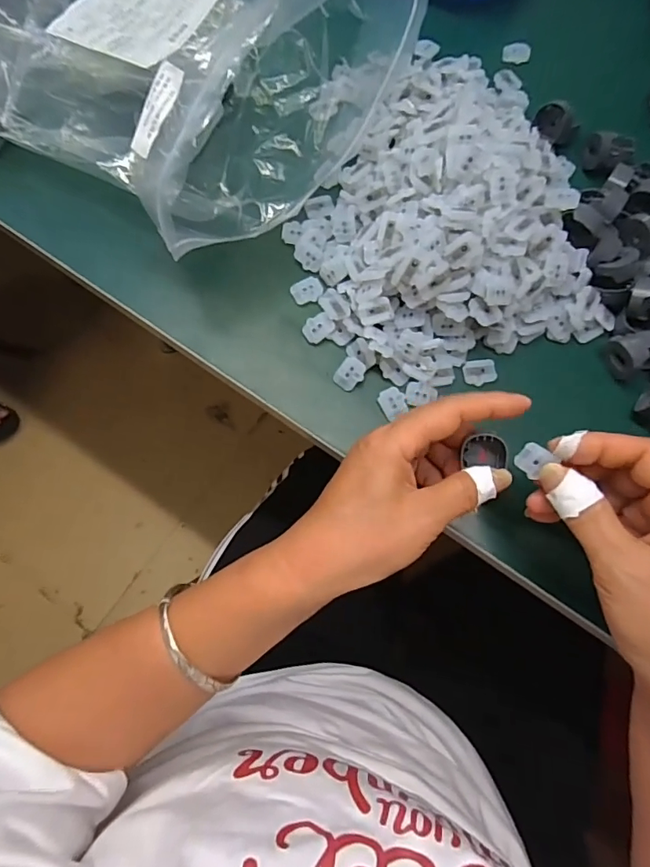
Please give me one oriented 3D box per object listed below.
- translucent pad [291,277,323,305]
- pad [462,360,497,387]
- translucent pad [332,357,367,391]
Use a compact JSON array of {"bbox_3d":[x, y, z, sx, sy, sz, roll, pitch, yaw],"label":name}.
[{"bbox_3d":[-0.012,-0.103,0.351,0.022,0.005,0.018,-28,91,6],"label":"translucent pad"},{"bbox_3d":[0.107,-0.043,0.335,0.022,0.004,0.019,-6,75,-2],"label":"pad"},{"bbox_3d":[0.017,-0.041,0.332,0.018,0.005,0.022,39,110,3],"label":"translucent pad"}]

